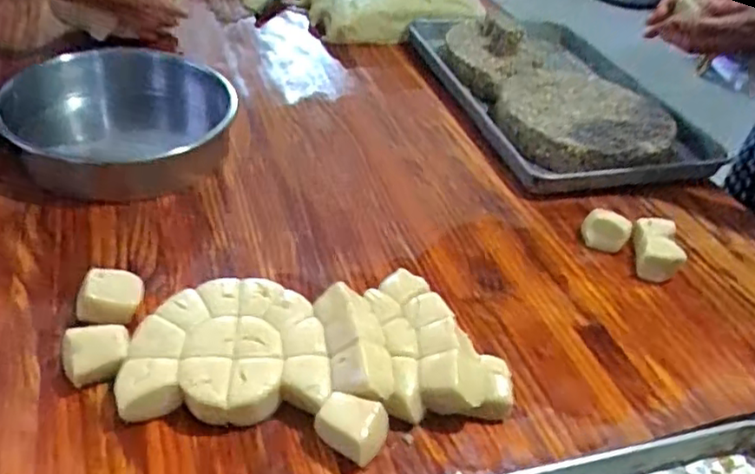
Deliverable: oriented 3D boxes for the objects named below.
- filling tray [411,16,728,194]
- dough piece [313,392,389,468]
[{"bbox_3d":[0.346,-0.328,1.291,0.445,0.060,0.646,-5,42,-16],"label":"filling tray"},{"bbox_3d":[-0.024,0.184,0.625,0.064,0.048,0.046,21,42,14],"label":"dough piece"}]

